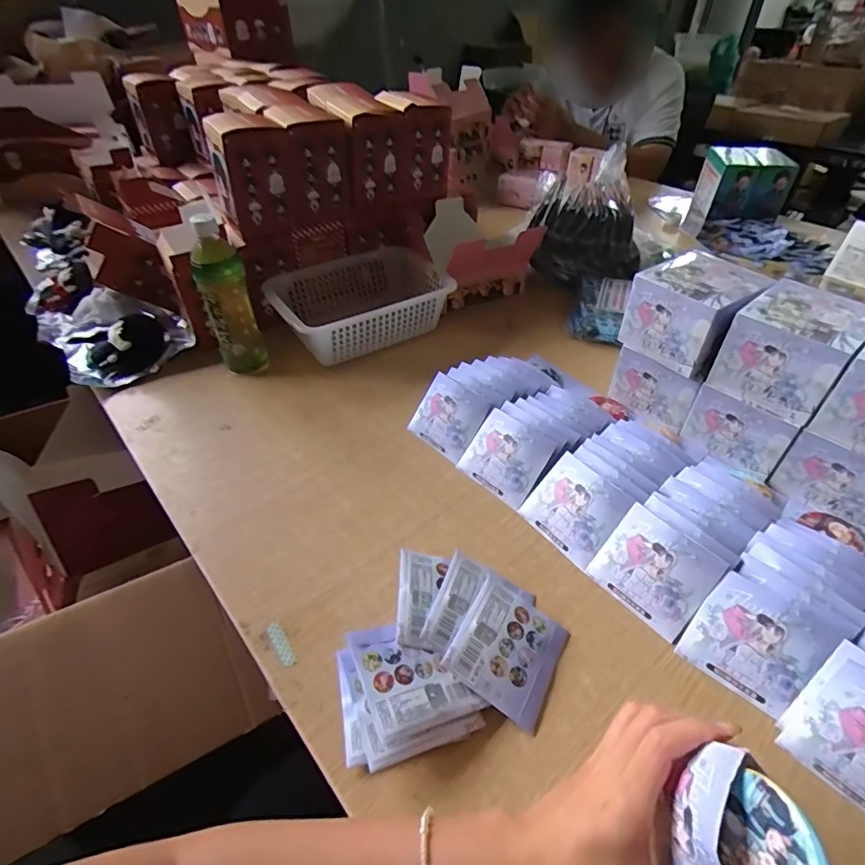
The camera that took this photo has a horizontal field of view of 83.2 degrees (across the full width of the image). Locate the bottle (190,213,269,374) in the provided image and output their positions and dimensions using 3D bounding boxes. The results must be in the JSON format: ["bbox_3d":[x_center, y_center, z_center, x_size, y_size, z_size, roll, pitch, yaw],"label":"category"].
[{"bbox_3d":[-0.297,-0.188,0.706,0.066,0.223,0.067,-21,47,-21],"label":"bottle"}]

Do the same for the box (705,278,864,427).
[{"bbox_3d":[0.396,-0.092,0.538,0.112,0.097,0.106,-31,51,-30],"label":"box"}]

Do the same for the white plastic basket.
[{"bbox_3d":[-0.111,-0.207,0.805,0.287,0.094,0.183,-25,48,-25],"label":"white plastic basket"}]

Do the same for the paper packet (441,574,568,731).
[{"bbox_3d":[0.066,0.185,0.418,0.088,0.007,0.093,34,51,8],"label":"paper packet"}]

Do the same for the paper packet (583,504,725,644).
[{"bbox_3d":[0.204,0.128,0.454,0.093,0.086,0.011,38,15,33],"label":"paper packet"}]

